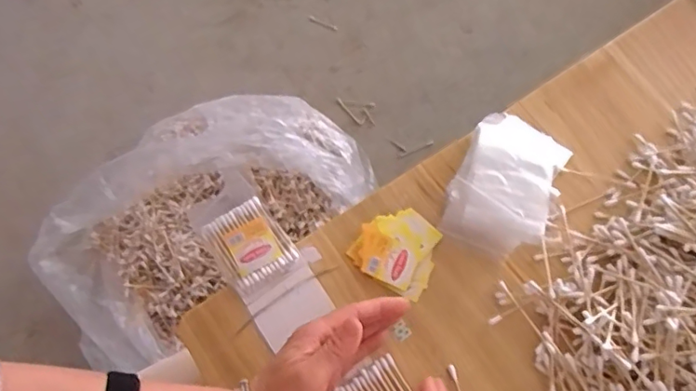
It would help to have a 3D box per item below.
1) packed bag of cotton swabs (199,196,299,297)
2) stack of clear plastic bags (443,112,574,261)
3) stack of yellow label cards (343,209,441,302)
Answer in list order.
[{"bbox_3d":[-0.085,0.041,0.462,0.059,0.011,0.069,-32,73,-13],"label":"packed bag of cotton swabs"},{"bbox_3d":[0.139,-0.009,0.469,0.089,0.032,0.123,26,70,11],"label":"stack of clear plastic bags"},{"bbox_3d":[0.044,0.044,0.461,0.069,0.013,0.067,29,71,9],"label":"stack of yellow label cards"}]

